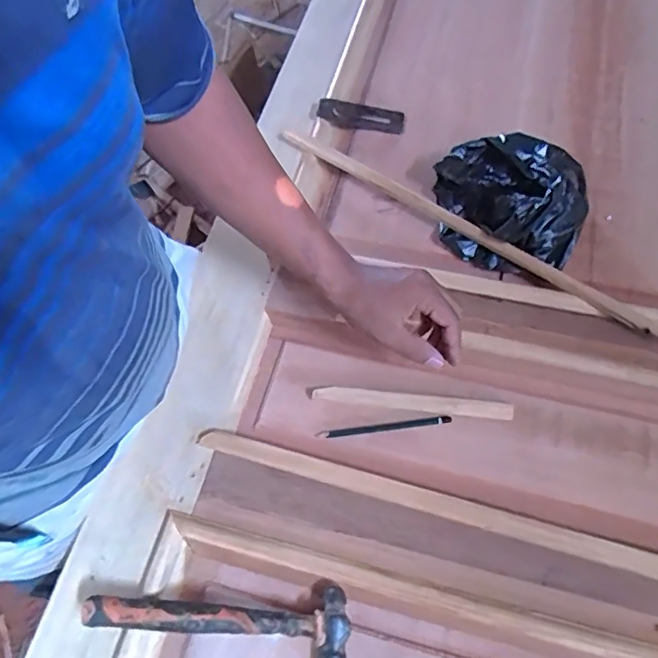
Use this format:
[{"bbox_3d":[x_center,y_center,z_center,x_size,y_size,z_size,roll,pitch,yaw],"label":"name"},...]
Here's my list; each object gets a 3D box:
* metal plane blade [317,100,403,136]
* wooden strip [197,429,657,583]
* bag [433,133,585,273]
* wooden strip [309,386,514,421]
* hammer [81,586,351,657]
[{"bbox_3d":[0.048,-0.324,0.859,0.133,0.010,0.044,12,80,3],"label":"metal plane blade"},{"bbox_3d":[0.135,0.183,0.577,0.562,0.016,0.030,14,63,11],"label":"wooden strip"},{"bbox_3d":[0.226,-0.163,0.713,0.185,0.106,0.147,15,63,11],"label":"bag"},{"bbox_3d":[0.092,0.083,0.634,0.220,0.009,0.019,5,62,6],"label":"wooden strip"},{"bbox_3d":[-0.105,0.270,0.529,0.248,0.041,0.078,6,62,6],"label":"hammer"}]

